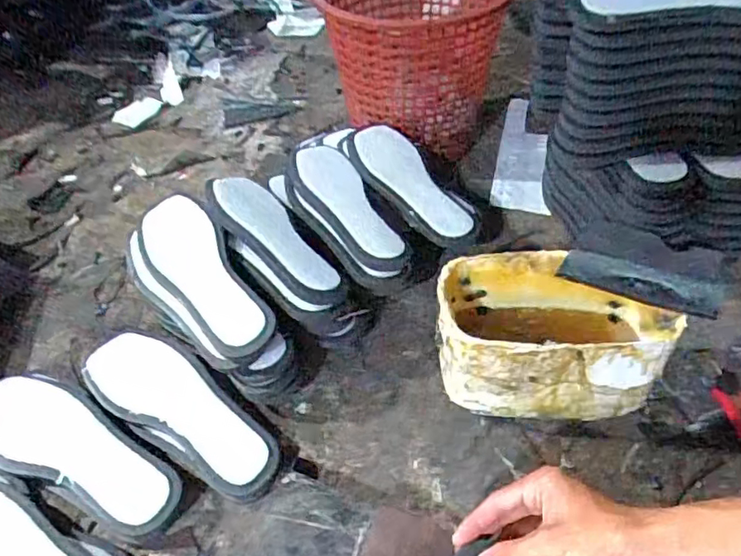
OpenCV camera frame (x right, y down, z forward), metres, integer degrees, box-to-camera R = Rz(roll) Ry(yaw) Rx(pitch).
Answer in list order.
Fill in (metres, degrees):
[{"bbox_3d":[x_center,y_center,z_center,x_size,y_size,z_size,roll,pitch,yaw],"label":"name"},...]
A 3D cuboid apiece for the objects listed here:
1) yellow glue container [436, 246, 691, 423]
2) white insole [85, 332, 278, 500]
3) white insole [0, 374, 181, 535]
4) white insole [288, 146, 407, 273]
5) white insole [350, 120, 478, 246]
[{"bbox_3d":[0.166,0.061,0.545,0.200,0.124,0.114,1,46,3],"label":"yellow glue container"},{"bbox_3d":[-0.189,0.125,0.565,0.245,0.024,0.086,29,54,27],"label":"white insole"},{"bbox_3d":[-0.279,0.161,0.540,0.233,0.031,0.082,20,51,18],"label":"white insole"},{"bbox_3d":[-0.032,-0.091,0.656,0.078,0.012,0.230,-18,48,-15],"label":"white insole"},{"bbox_3d":[0.046,-0.121,0.699,0.087,0.021,0.233,-21,49,-17],"label":"white insole"}]

